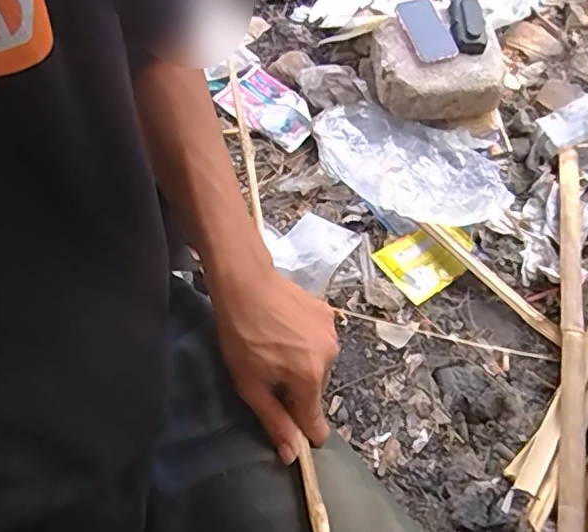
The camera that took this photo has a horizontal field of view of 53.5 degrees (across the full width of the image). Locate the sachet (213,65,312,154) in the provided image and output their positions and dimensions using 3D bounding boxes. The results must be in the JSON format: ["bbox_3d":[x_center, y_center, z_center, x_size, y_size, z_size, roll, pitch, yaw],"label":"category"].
[{"bbox_3d":[-0.042,-0.269,0.993,0.176,0.009,0.100,41,79,20],"label":"sachet"}]

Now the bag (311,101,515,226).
[{"bbox_3d":[0.185,-0.160,0.942,0.319,0.034,0.196,17,65,3],"label":"bag"}]

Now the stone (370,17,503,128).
[{"bbox_3d":[0.237,-0.325,0.984,0.212,0.078,0.159,3,65,-4],"label":"stone"}]

